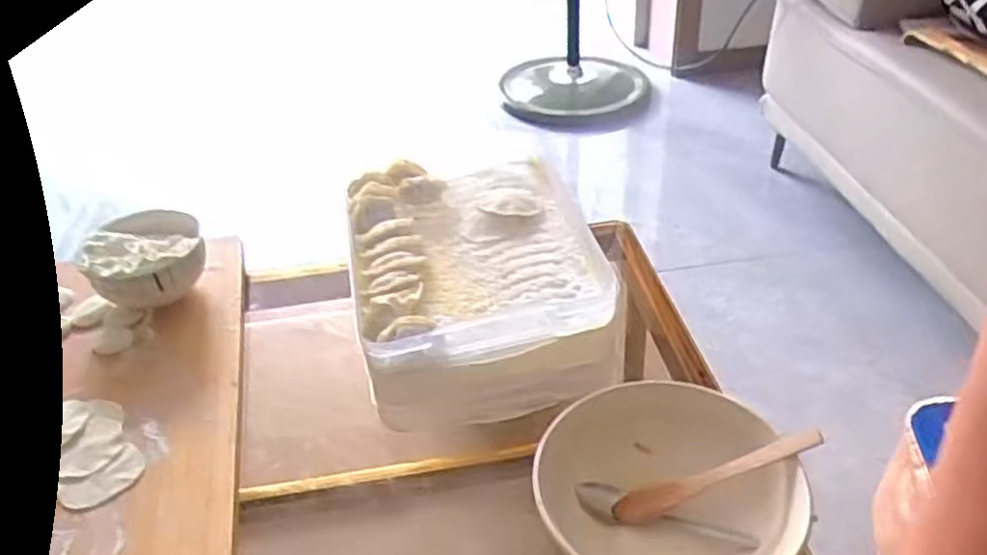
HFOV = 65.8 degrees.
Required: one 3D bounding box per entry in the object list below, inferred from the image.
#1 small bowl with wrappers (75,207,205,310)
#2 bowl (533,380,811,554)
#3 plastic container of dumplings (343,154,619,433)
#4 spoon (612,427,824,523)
[{"bbox_3d":[-0.353,-0.015,0.784,0.110,0.067,0.118,-17,41,-16],"label":"small bowl with wrappers"},{"bbox_3d":[0.122,0.154,0.558,0.176,0.069,0.143,2,39,8],"label":"bowl"},{"bbox_3d":[-0.017,-0.007,0.743,0.228,0.095,0.318,-10,39,-6],"label":"plastic container of dumplings"},{"bbox_3d":[0.158,0.142,0.547,0.155,0.011,0.024,-26,37,13],"label":"spoon"}]

